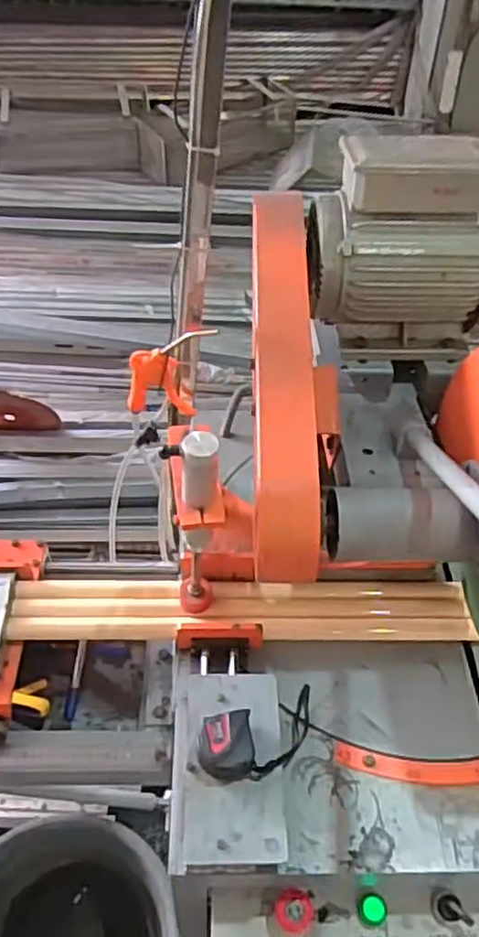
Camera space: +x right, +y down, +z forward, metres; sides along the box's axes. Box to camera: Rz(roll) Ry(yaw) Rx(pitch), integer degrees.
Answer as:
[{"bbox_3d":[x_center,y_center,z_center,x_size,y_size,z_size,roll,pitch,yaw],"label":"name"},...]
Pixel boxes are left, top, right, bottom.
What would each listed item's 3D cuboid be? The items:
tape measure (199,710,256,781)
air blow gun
[{"bbox_3d":[-0.013,0.285,0.718,0.056,0.026,0.062,-5,47,-8],"label":"tape measure"},{"bbox_3d":[-0.087,-0.110,0.829,0.087,0.165,0.022,7,61,-9],"label":"air blow gun"}]

